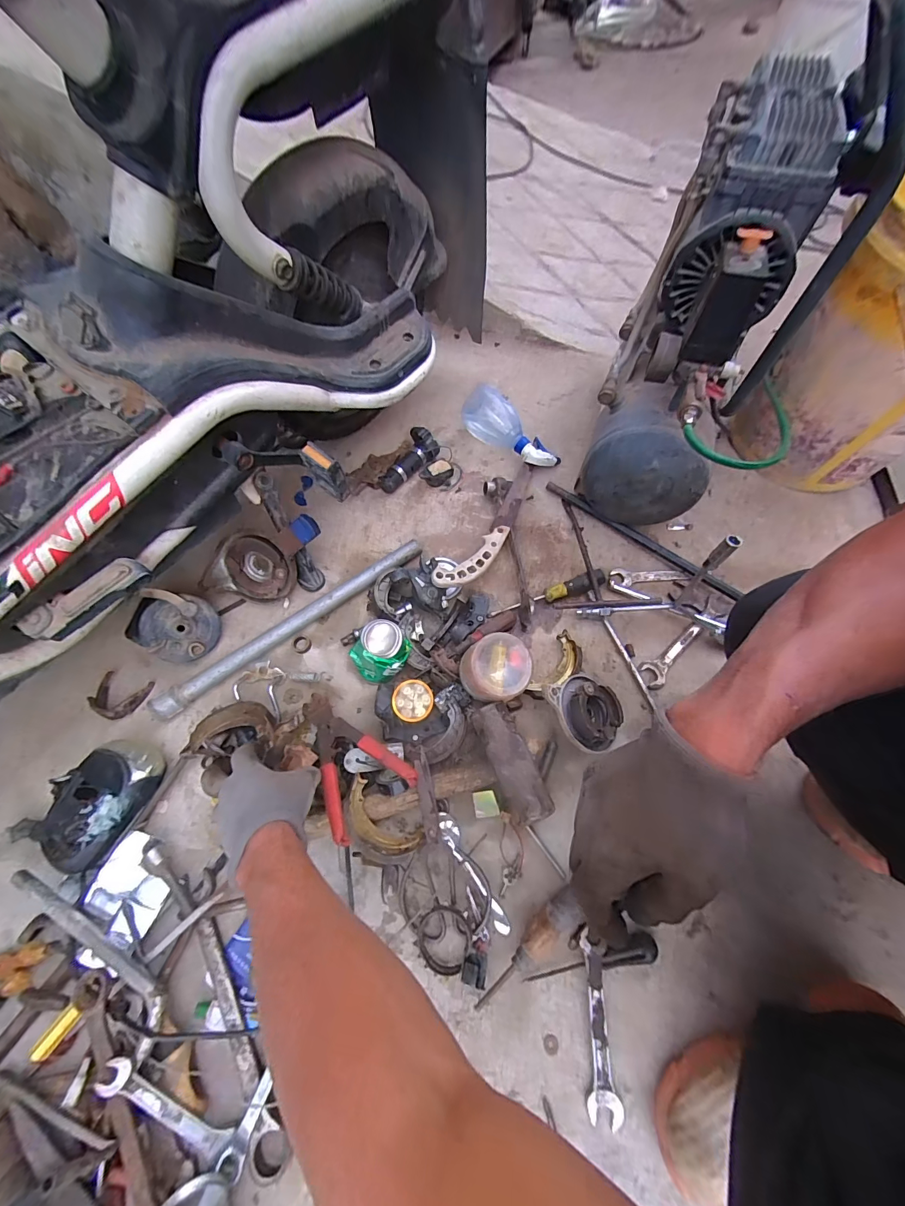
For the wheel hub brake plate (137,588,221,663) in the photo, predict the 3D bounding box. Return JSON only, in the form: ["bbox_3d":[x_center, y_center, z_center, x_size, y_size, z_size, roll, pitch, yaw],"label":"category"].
[{"bbox_3d":[-0.388,0.034,0.578,0.097,0.028,0.100,6,88,-36],"label":"wheel hub brake plate"}]

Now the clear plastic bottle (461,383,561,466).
[{"bbox_3d":[0.112,-0.330,0.776,0.204,0.076,0.081,40,70,17],"label":"clear plastic bottle"}]

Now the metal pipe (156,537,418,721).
[{"bbox_3d":[-0.235,0.032,0.625,0.446,0.029,0.028,-34,69,-15],"label":"metal pipe"}]

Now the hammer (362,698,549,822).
[{"bbox_3d":[0.001,0.236,0.503,0.206,0.054,0.139,-25,67,-10],"label":"hammer"}]

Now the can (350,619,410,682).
[{"bbox_3d":[-0.103,0.067,0.573,0.078,0.085,0.075,-33,69,-15],"label":"can"}]

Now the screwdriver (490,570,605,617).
[{"bbox_3d":[0.150,-0.015,0.641,0.191,0.029,0.026,-13,65,-6],"label":"screwdriver"}]

